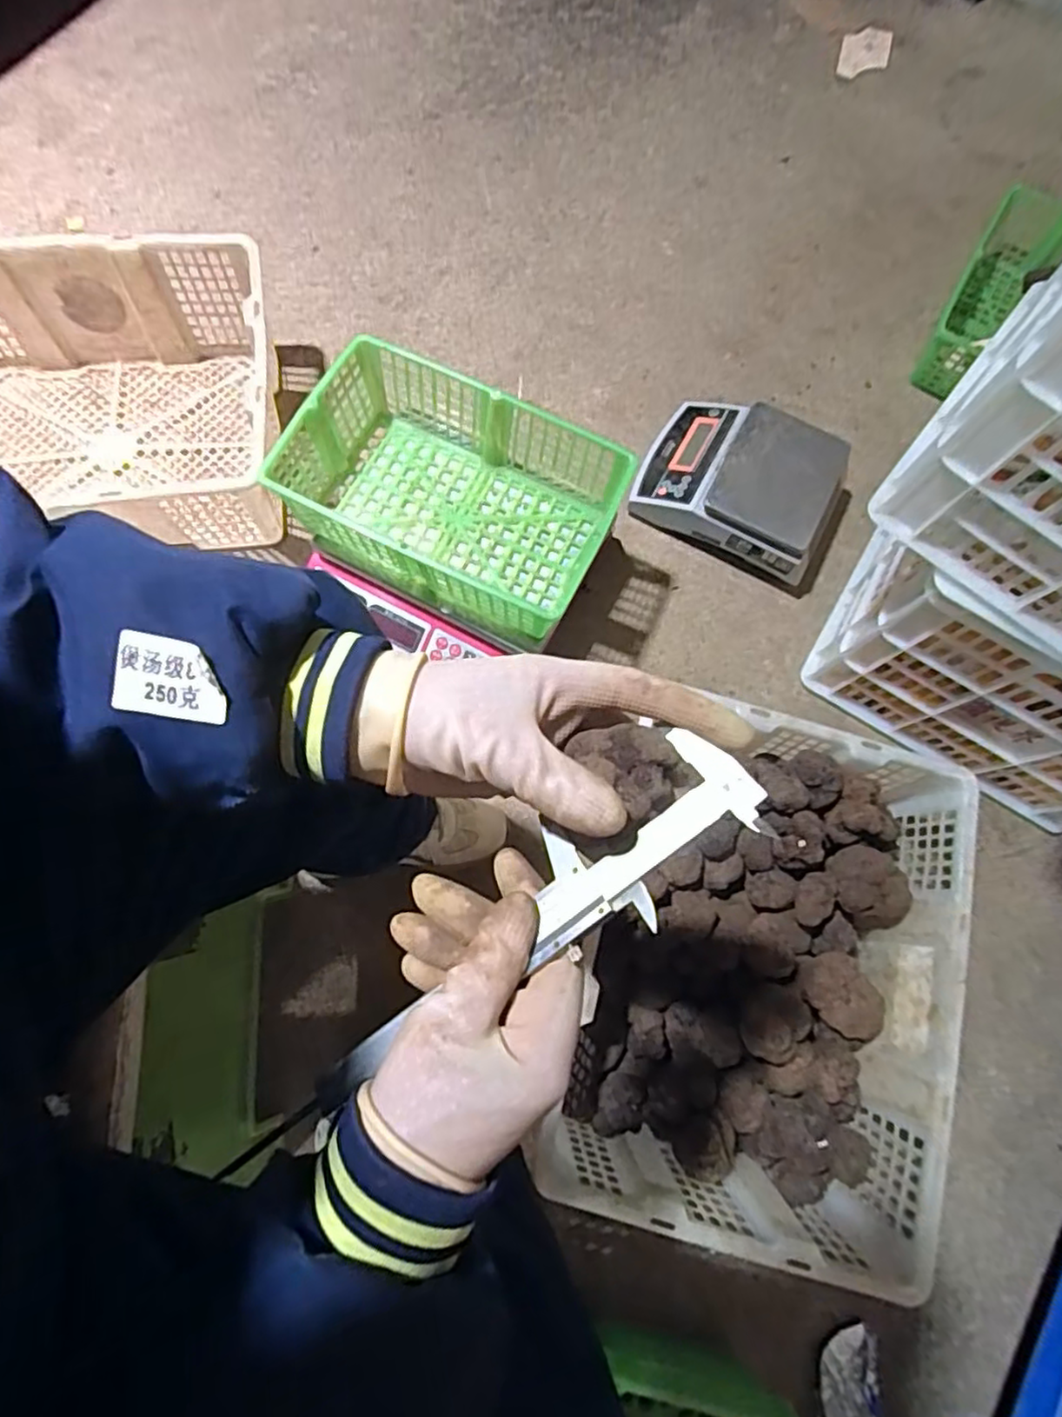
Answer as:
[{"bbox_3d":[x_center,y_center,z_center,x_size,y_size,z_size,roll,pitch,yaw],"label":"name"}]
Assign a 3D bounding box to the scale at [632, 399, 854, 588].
[{"bbox_3d":[0.274,-0.300,0.887,0.249,0.098,0.195,25,75,4],"label":"scale"}]

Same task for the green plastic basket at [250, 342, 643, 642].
[{"bbox_3d":[-0.084,-0.235,0.734,0.328,0.105,0.206,25,75,4],"label":"green plastic basket"}]

